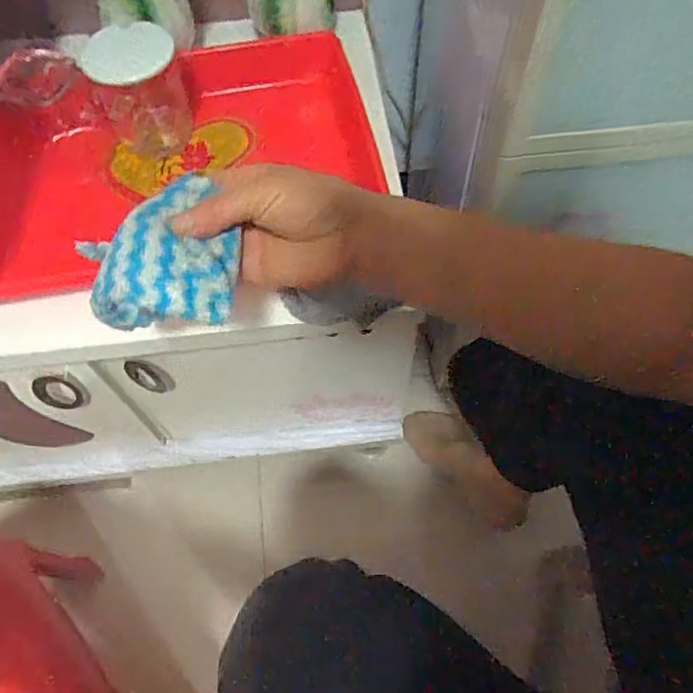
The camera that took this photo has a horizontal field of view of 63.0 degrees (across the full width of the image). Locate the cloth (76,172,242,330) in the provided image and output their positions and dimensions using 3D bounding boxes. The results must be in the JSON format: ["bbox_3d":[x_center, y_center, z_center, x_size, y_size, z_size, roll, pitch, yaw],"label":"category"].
[{"bbox_3d":[-0.103,-0.057,0.313,0.081,0.030,0.089,-5,62,-2],"label":"cloth"}]

